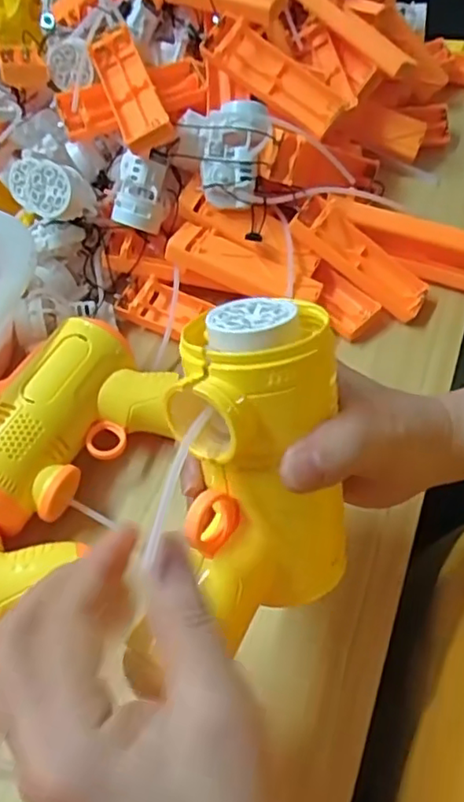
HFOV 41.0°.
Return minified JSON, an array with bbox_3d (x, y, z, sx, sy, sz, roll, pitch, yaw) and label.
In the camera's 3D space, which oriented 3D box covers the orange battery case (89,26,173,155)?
[{"bbox_3d":[-0.071,-0.216,0.429,0.030,0.032,0.109,-18,58,-9],"label":"orange battery case"}]

